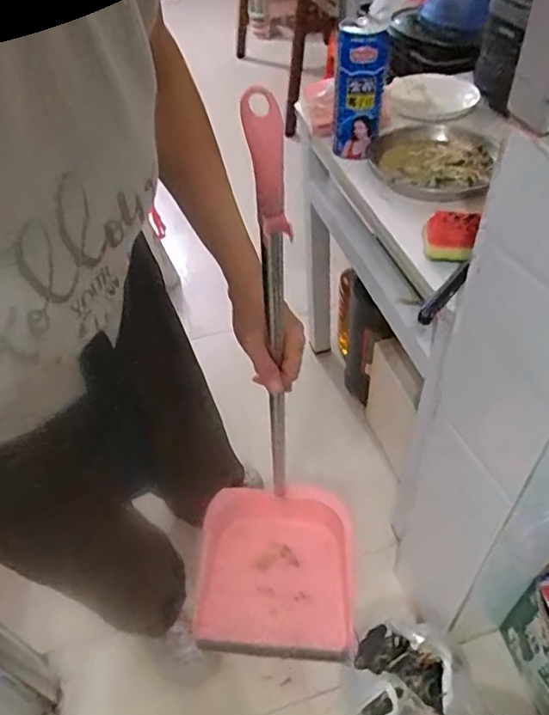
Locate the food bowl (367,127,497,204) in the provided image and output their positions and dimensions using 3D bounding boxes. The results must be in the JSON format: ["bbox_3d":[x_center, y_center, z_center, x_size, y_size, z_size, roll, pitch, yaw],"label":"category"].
[{"bbox_3d":[0.242,-0.319,0.919,0.180,0.045,0.212,-36,56,-27],"label":"food bowl"}]

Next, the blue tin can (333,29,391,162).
[{"bbox_3d":[0.136,-0.421,0.903,0.079,0.185,0.075,6,48,7],"label":"blue tin can"}]

